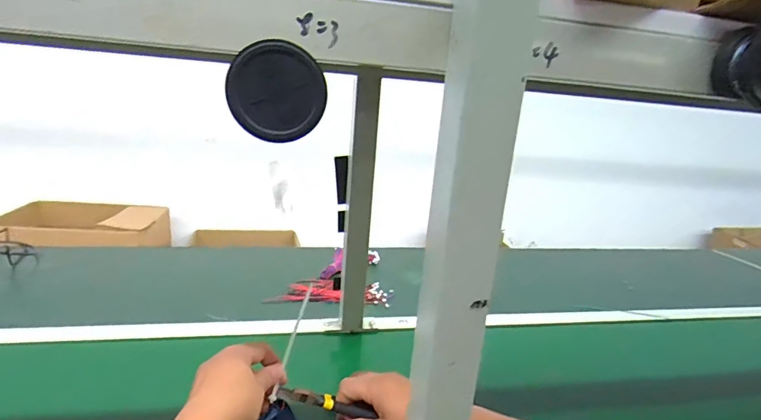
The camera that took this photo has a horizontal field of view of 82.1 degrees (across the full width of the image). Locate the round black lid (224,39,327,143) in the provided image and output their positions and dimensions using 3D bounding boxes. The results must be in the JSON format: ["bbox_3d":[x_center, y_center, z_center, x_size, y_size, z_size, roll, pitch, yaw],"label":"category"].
[{"bbox_3d":[-0.066,-0.075,0.278,0.060,0.058,0.006,2,16,-12],"label":"round black lid"}]

